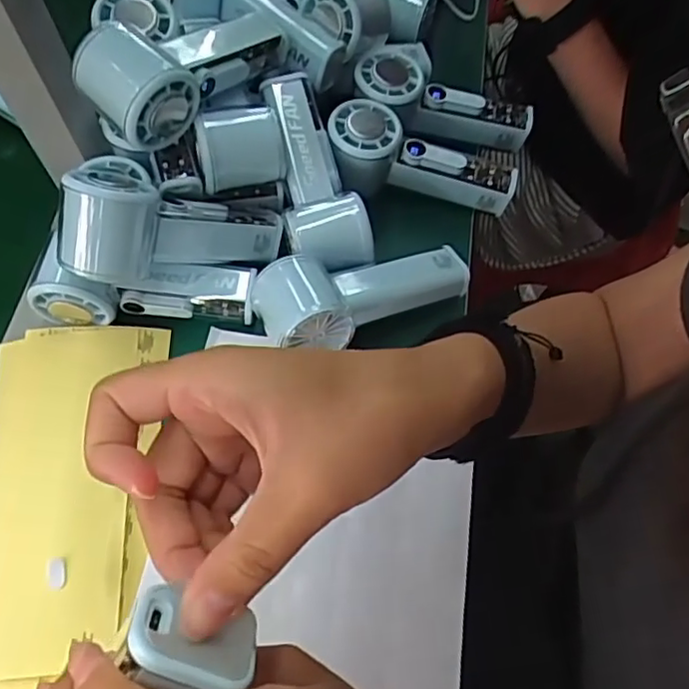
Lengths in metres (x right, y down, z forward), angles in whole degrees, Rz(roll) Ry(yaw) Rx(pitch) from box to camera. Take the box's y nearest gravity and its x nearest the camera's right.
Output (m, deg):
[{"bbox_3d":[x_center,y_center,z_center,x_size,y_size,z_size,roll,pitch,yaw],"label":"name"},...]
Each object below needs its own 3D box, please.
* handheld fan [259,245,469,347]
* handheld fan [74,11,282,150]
[{"bbox_3d":[0.015,-0.045,0.434,0.153,0.048,0.064,-24,67,-11],"label":"handheld fan"},{"bbox_3d":[-0.110,-0.193,0.425,0.064,0.061,0.155,31,50,14],"label":"handheld fan"}]

